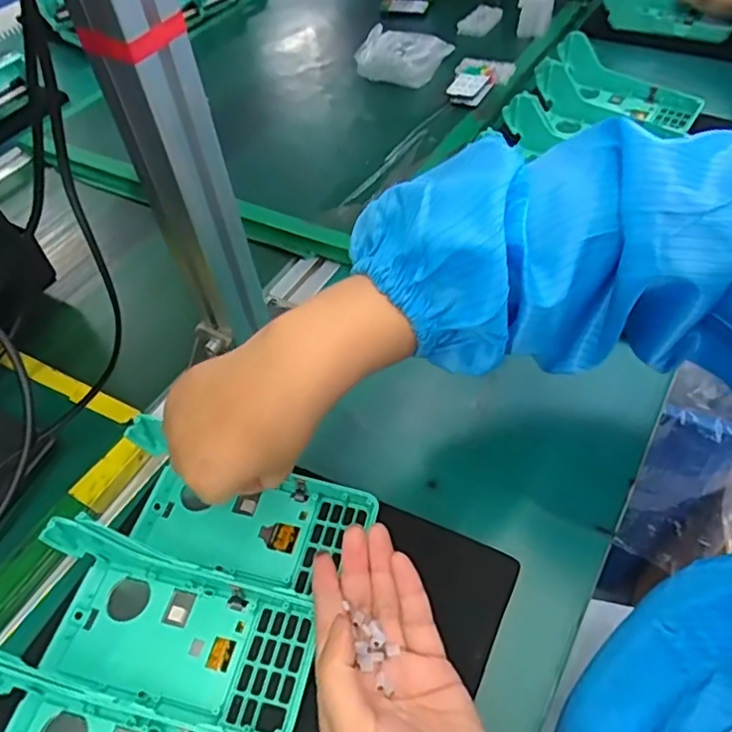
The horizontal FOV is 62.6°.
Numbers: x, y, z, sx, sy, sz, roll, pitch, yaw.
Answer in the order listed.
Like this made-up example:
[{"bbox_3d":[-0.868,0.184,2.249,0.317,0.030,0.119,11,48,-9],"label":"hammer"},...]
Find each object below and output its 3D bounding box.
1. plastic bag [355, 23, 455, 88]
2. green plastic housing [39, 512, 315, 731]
[{"bbox_3d":[0.047,-0.384,0.745,0.116,0.038,0.075,2,49,8],"label":"plastic bag"},{"bbox_3d":[-0.110,0.147,0.337,0.170,0.043,0.079,13,55,10],"label":"green plastic housing"}]

